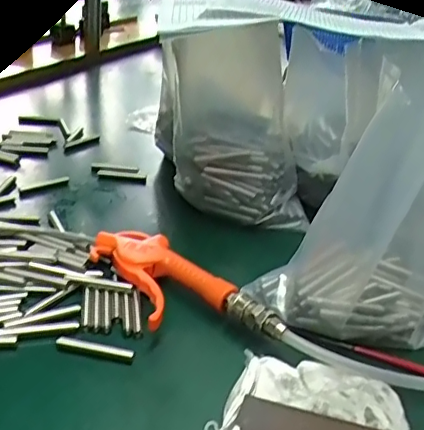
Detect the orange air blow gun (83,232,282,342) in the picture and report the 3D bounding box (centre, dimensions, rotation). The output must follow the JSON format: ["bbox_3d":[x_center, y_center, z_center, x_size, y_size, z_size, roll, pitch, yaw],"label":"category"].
[{"bbox_3d":[-0.035,0.063,0.451,0.076,0.029,0.179,-19,36,-37],"label":"orange air blow gun"}]

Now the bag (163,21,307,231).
[{"bbox_3d":[0.024,-0.093,0.542,0.146,0.178,0.081,6,28,1],"label":"bag"}]

